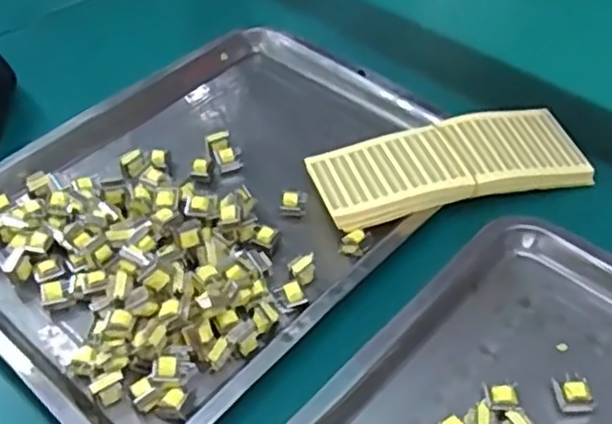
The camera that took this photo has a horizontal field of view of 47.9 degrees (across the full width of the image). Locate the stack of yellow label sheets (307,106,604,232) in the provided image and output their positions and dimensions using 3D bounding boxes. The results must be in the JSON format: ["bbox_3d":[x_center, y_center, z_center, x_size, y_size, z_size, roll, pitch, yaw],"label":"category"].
[{"bbox_3d":[0.113,-0.038,0.540,0.211,0.024,0.075,-13,47,-11],"label":"stack of yellow label sheets"}]

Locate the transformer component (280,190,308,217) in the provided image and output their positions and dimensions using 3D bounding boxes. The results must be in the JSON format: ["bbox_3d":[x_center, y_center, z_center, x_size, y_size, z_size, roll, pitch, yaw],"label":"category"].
[{"bbox_3d":[-0.009,-0.005,0.535,0.020,0.023,0.013,-1,46,0],"label":"transformer component"}]

